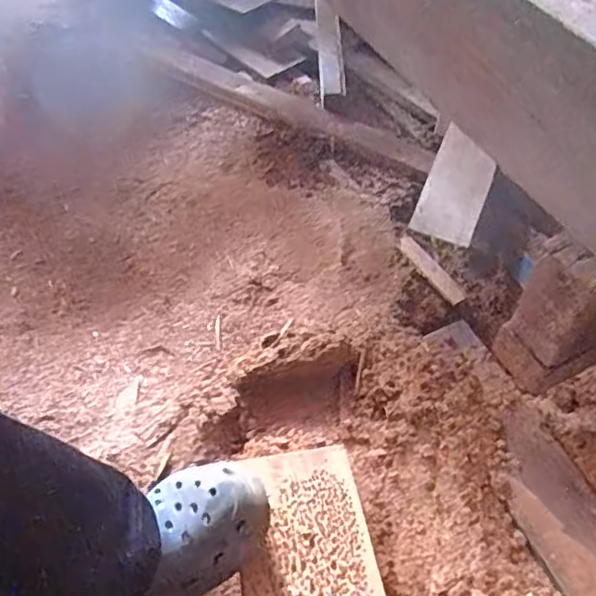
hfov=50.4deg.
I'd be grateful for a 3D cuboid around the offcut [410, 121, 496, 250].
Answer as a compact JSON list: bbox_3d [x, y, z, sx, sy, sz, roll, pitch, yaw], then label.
[{"bbox_3d":[0.211,-0.152,0.834,0.079,0.024,0.195,18,54,12],"label":"offcut"}]

